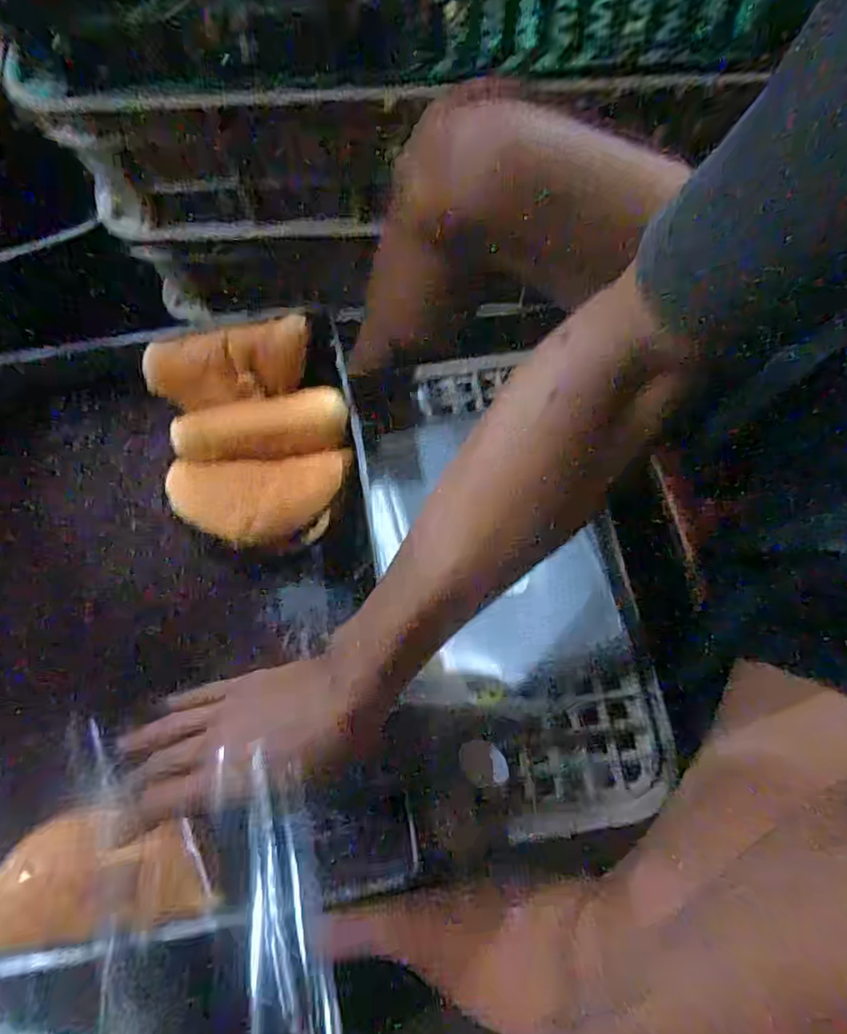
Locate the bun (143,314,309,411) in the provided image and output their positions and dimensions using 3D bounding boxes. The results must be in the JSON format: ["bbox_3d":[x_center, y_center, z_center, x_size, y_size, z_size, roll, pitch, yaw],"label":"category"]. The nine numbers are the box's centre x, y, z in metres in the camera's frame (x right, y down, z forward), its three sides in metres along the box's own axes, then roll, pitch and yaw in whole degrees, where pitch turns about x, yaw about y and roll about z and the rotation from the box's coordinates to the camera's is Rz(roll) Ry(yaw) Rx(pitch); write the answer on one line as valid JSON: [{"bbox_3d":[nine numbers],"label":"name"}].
[{"bbox_3d":[-0.166,-0.135,0.525,0.139,0.040,0.063,-9,108,2],"label":"bun"}]

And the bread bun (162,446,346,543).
[{"bbox_3d":[-0.131,-0.013,0.497,0.145,0.040,0.075,-6,71,-1],"label":"bread bun"}]

